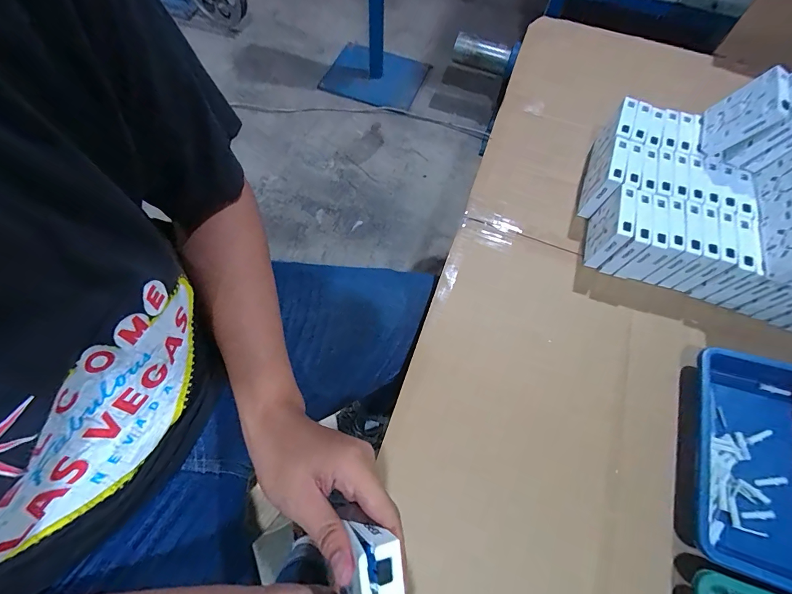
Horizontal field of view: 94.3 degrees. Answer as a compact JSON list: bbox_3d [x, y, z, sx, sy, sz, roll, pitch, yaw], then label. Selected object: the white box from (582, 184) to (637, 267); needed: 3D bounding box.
[{"bbox_3d":[0.299,-0.097,0.520,0.027,0.086,0.084,21,66,7],"label":"white box"}]

